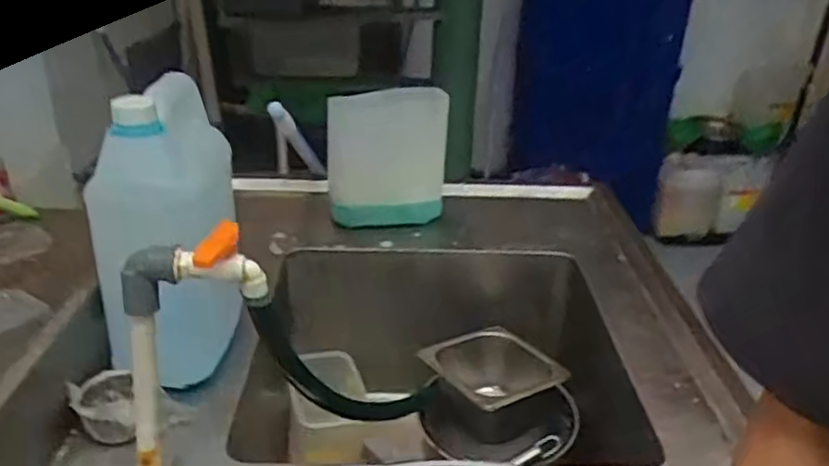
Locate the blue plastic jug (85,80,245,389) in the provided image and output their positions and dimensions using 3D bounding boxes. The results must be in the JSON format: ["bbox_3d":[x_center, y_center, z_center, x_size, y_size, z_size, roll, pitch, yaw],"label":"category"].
[{"bbox_3d":[-0.268,0.006,0.743,0.140,0.320,0.147,-7,28,-18],"label":"blue plastic jug"}]

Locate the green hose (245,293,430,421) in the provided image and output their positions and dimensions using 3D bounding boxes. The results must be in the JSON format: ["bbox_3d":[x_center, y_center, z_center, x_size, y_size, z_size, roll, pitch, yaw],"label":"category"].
[{"bbox_3d":[-0.071,0.148,0.695,0.023,0.319,0.060,26,78,39],"label":"green hose"}]

